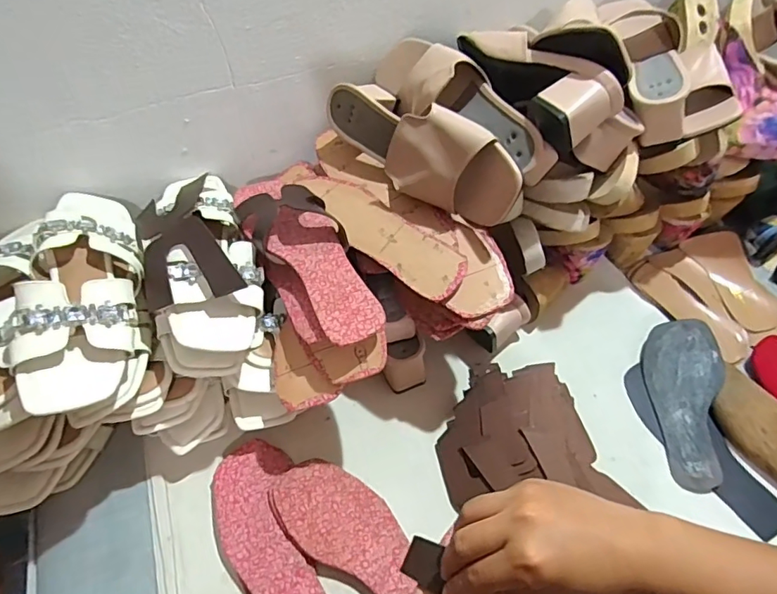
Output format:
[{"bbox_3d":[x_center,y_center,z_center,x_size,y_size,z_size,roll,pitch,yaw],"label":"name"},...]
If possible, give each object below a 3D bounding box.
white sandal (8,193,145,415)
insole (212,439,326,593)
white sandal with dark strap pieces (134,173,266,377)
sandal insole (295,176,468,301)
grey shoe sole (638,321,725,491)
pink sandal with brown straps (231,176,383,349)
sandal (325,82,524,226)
[{"bbox_3d":[-0.291,-0.017,0.482,0.093,0.068,0.270,-16,52,-11],"label":"white sandal"},{"bbox_3d":[-0.108,0.256,0.487,0.080,0.018,0.245,-21,53,-14],"label":"insole"},{"bbox_3d":[-0.200,-0.044,0.532,0.111,0.084,0.251,-19,53,-13],"label":"white sandal with dark strap pieces"},{"bbox_3d":[-0.015,-0.073,0.539,0.058,0.019,0.223,-37,59,-25],"label":"sandal insole"},{"bbox_3d":[0.342,0.114,0.577,0.075,0.033,0.199,7,52,7],"label":"grey shoe sole"},{"bbox_3d":[-0.084,-0.055,0.507,0.085,0.038,0.243,-26,55,-18],"label":"pink sandal with brown straps"},{"bbox_3d":[0.031,-0.150,0.526,0.068,0.099,0.238,-33,57,-22],"label":"sandal"}]

